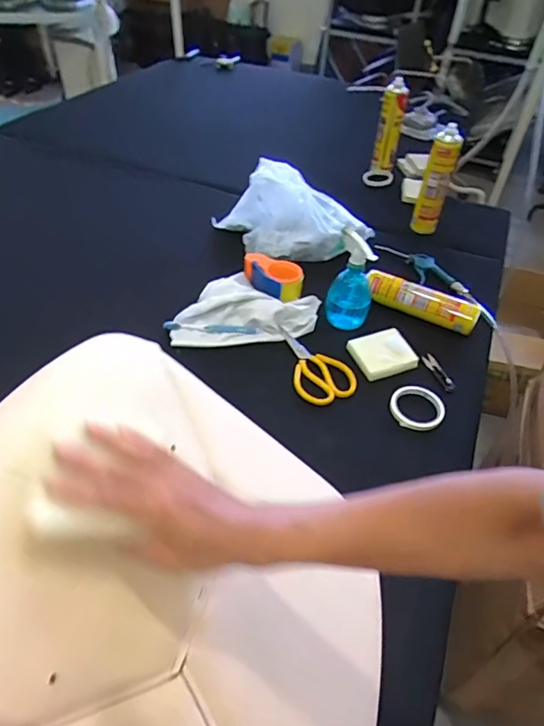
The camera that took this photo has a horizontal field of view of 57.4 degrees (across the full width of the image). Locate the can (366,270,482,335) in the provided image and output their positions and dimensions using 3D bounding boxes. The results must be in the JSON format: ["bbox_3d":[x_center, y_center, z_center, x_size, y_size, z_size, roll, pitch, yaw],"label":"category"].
[{"bbox_3d":[0.315,-0.127,1.056,0.240,0.064,0.057,20,45,14],"label":"can"}]

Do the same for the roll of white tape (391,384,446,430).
[{"bbox_3d":[0.261,0.078,0.887,0.095,0.015,0.098,12,44,7],"label":"roll of white tape"}]

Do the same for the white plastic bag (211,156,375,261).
[{"bbox_3d":[0.053,-0.374,1.181,0.373,0.157,0.177,13,44,7],"label":"white plastic bag"}]

